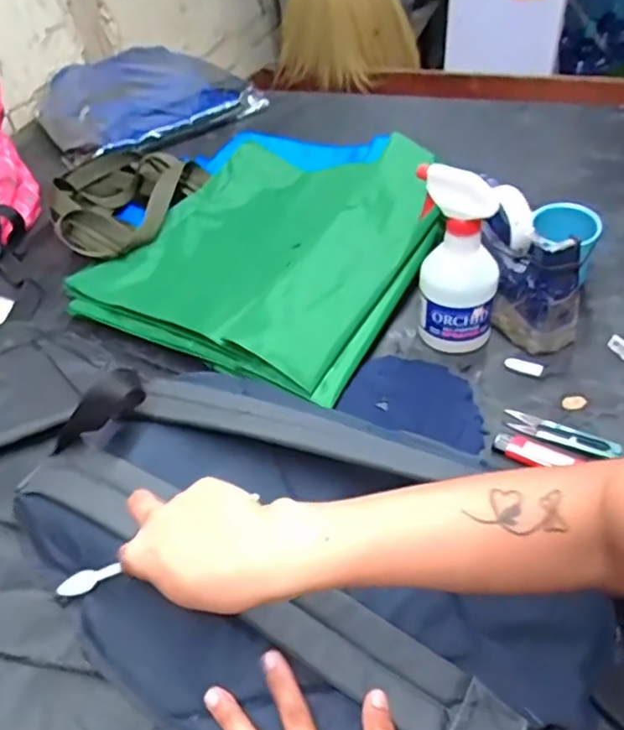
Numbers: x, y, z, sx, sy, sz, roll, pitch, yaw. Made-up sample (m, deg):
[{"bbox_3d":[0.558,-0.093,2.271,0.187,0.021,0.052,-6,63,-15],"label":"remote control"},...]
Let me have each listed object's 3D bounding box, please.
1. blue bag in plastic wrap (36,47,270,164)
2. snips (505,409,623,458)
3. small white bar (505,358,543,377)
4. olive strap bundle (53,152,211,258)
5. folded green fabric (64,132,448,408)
[{"bbox_3d":[-0.341,-0.532,1.204,0.375,0.064,0.398,-25,46,-20],"label":"blue bag in plastic wrap"},{"bbox_3d":[0.230,0.063,0.564,0.099,0.005,0.023,21,49,26],"label":"snips"},{"bbox_3d":[0.218,0.002,0.628,0.037,0.012,0.009,17,47,23],"label":"small white bar"},{"bbox_3d":[-0.265,-0.237,0.858,0.179,0.052,0.192,-3,43,3],"label":"olive strap bundle"},{"bbox_3d":[-0.052,-0.159,0.755,0.382,0.089,0.384,18,48,23],"label":"folded green fabric"}]

